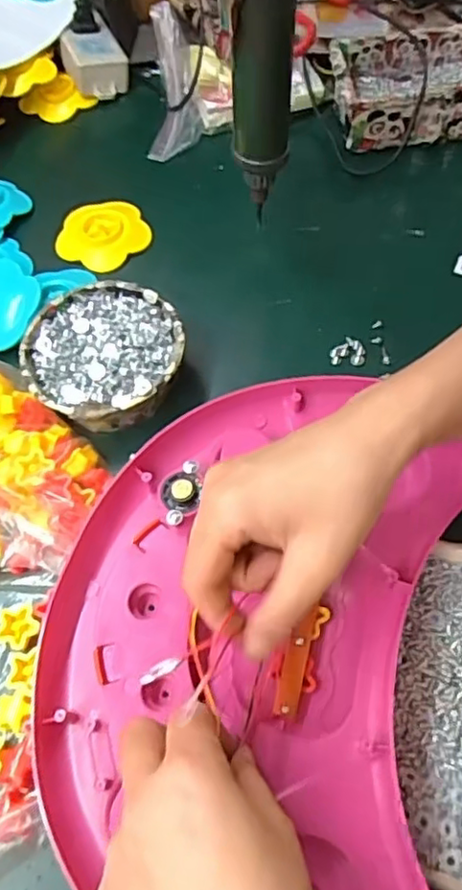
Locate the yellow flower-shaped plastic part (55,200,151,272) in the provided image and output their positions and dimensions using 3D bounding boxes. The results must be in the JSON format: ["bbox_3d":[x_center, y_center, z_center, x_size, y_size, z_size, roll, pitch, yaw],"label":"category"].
[{"bbox_3d":[-0.113,-0.187,0.554,0.078,0.009,0.074,-2,61,3],"label":"yellow flower-shaped plastic part"}]

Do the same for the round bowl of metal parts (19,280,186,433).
[{"bbox_3d":[-0.092,-0.064,0.465,0.111,0.043,0.112,-2,61,3],"label":"round bowl of metal parts"}]

